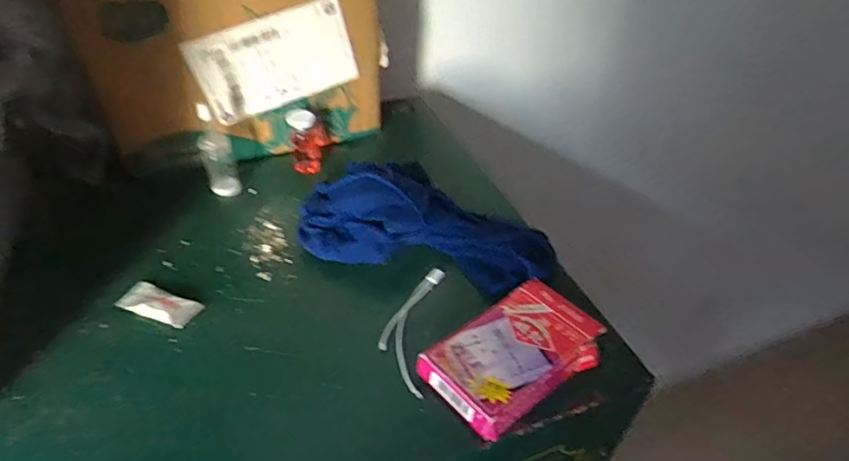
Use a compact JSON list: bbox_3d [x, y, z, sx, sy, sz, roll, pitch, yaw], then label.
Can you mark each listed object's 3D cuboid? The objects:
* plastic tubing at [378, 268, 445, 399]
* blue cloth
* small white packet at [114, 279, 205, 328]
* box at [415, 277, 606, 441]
[{"bbox_3d":[-0.010,0.061,0.346,0.033,0.004,0.105,8,42,5],"label":"plastic tubing"},{"bbox_3d":[0.004,-0.019,0.406,0.199,0.040,0.116,11,42,10],"label":"blue cloth"},{"bbox_3d":[-0.181,0.050,0.352,0.055,0.009,0.026,18,44,16],"label":"small white packet"},{"bbox_3d":[0.057,0.074,0.319,0.109,0.018,0.066,-28,50,-30],"label":"box"}]

